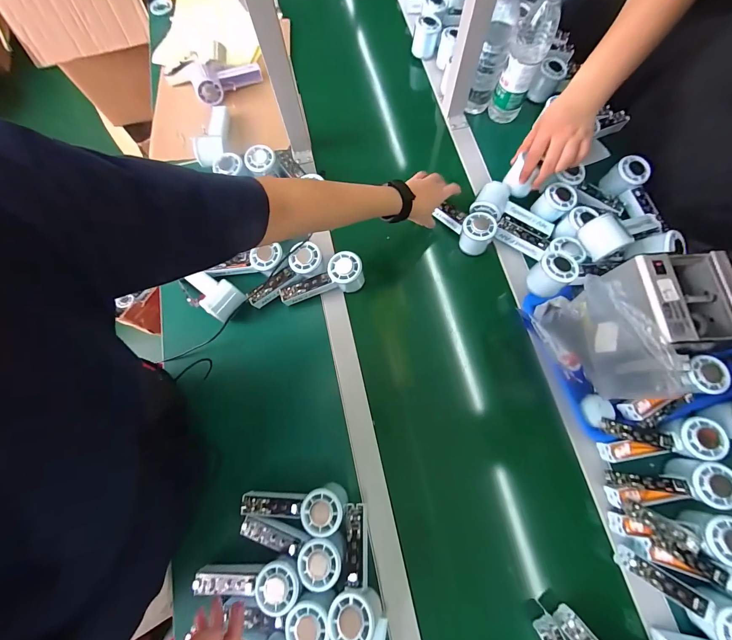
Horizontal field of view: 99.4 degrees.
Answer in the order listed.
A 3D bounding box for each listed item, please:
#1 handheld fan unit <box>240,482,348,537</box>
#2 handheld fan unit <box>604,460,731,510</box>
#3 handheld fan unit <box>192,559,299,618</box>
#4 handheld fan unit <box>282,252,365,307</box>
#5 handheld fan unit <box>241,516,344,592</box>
[{"bbox_3d":[-0.105,0.276,0.449,0.149,0.052,0.058,-8,74,0],"label":"handheld fan unit"},{"bbox_3d":[0.434,0.240,0.448,0.154,0.061,0.051,-12,74,12],"label":"handheld fan unit"},{"bbox_3d":[-0.161,0.361,0.428,0.150,0.039,0.055,-8,73,15],"label":"handheld fan unit"},{"bbox_3d":[-0.080,-0.072,0.548,0.148,0.051,0.051,-14,74,-2],"label":"handheld fan unit"},{"bbox_3d":[-0.107,0.315,0.426,0.147,0.031,0.054,14,75,6],"label":"handheld fan unit"}]

